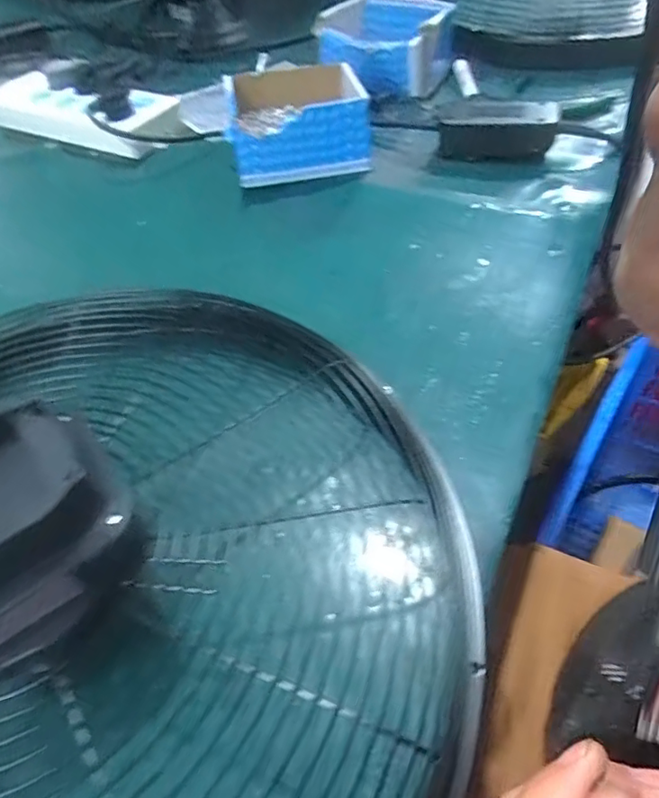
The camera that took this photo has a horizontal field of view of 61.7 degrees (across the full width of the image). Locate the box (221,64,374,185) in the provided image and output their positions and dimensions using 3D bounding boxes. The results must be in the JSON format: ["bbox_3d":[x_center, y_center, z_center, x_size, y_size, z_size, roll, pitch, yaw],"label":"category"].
[{"bbox_3d":[-0.037,-0.289,0.580,0.132,0.075,0.128,-13,53,-7],"label":"box"}]

